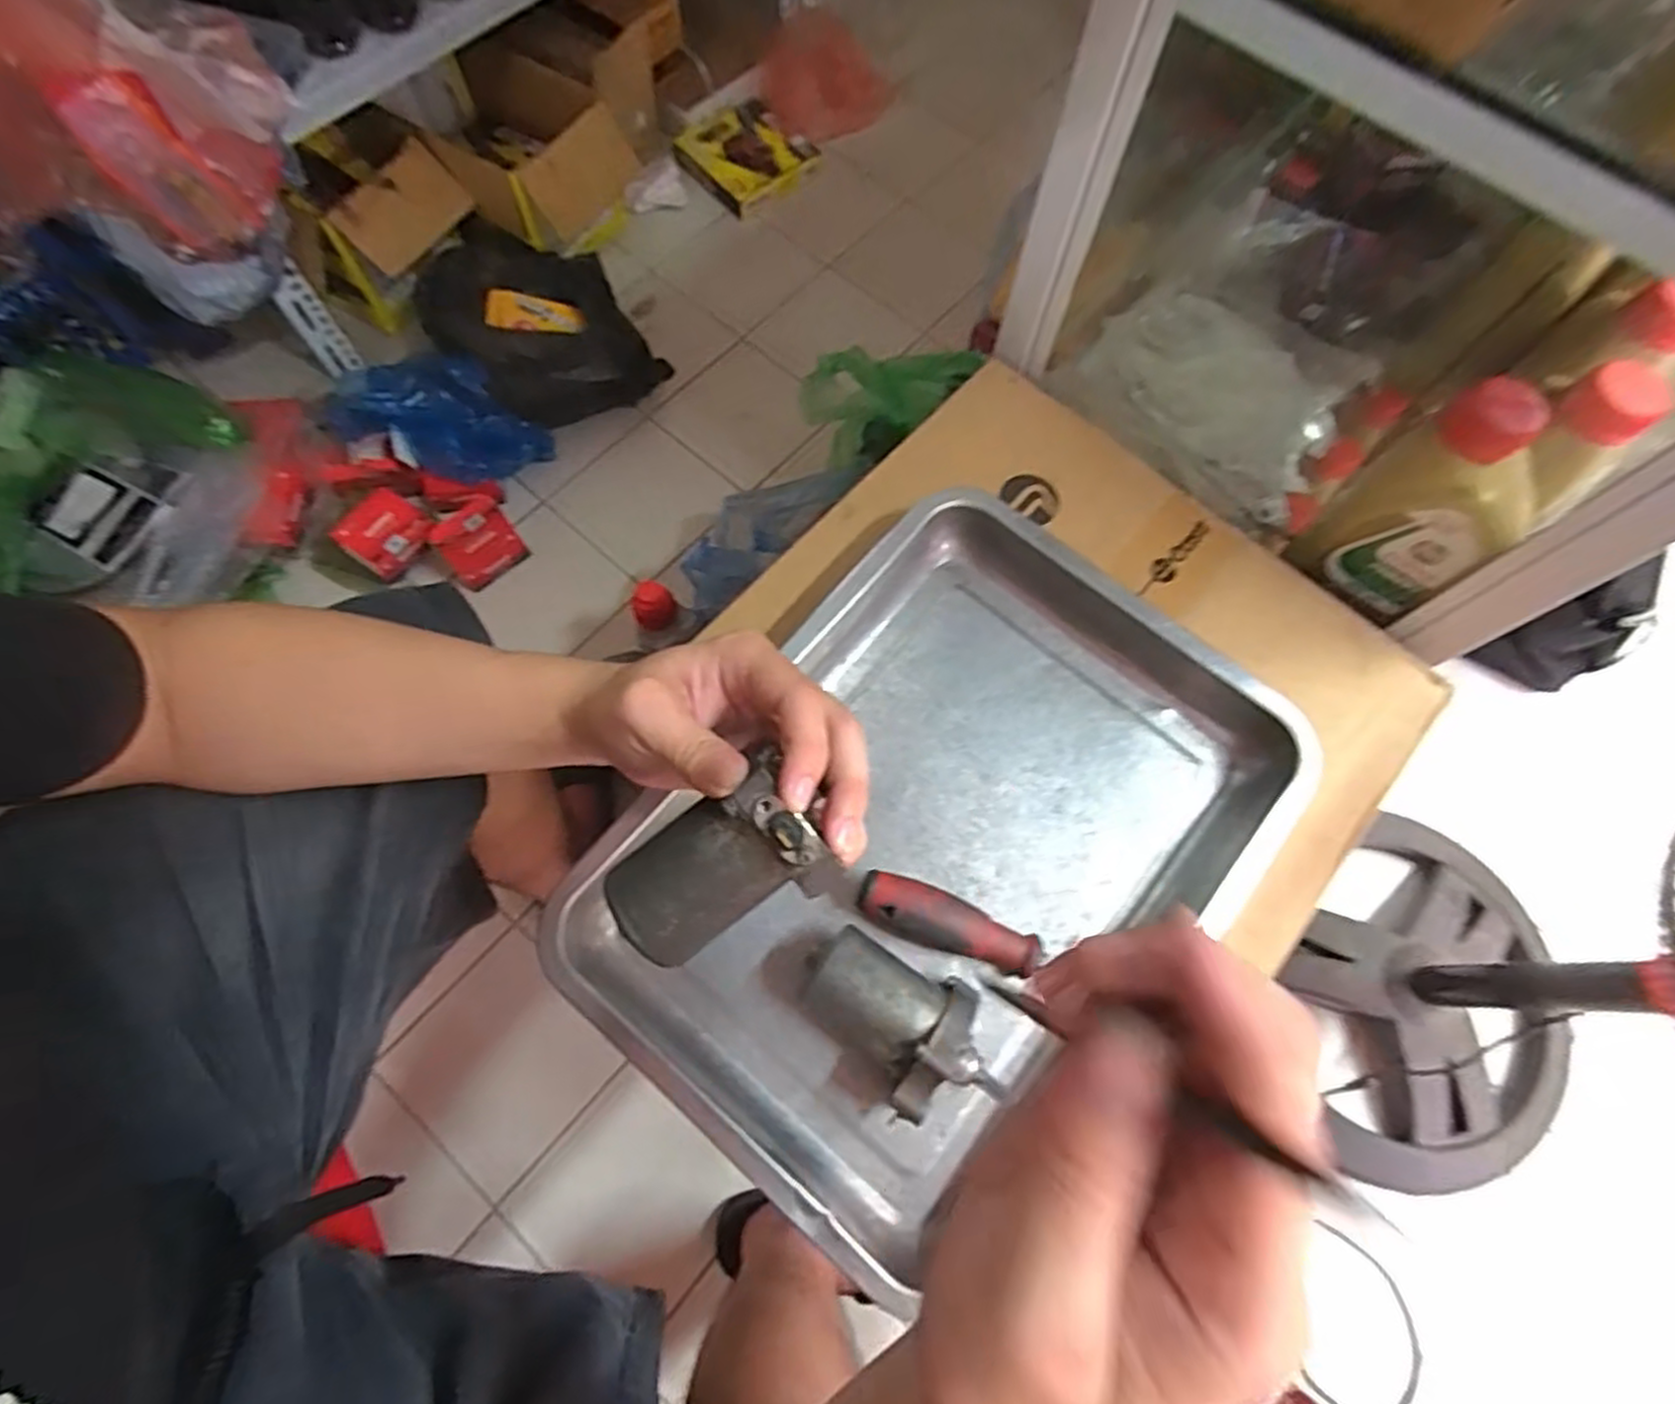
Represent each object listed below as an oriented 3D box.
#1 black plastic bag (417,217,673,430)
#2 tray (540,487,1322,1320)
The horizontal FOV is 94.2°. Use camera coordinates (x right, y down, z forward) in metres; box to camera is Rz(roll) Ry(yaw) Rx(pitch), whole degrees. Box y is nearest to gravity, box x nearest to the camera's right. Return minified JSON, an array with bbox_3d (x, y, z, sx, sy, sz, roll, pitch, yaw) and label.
[{"bbox_3d":[-0.415,-0.525,1.094,0.269,0.147,0.326,-31,74,-13],"label":"black plastic bag"},{"bbox_3d":[0.060,0.082,0.460,0.289,0.057,0.397,39,73,11],"label":"tray"}]

